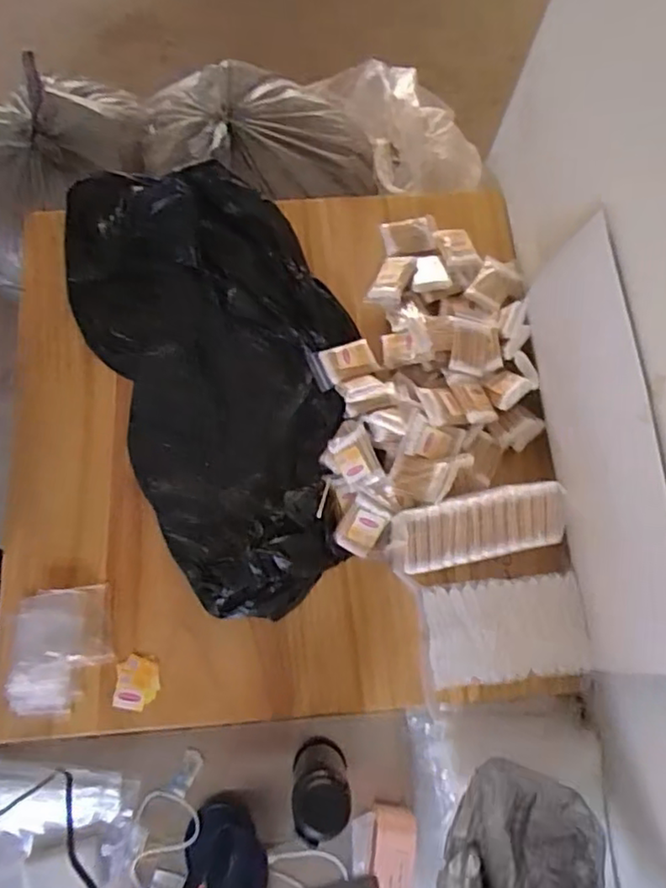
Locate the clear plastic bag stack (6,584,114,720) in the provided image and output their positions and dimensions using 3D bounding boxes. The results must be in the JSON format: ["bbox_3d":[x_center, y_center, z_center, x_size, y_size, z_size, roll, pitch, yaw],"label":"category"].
[{"bbox_3d":[-0.349,0.264,0.821,0.117,0.015,0.153,-3,67,-10],"label":"clear plastic bag stack"}]

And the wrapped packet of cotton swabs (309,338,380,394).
[{"bbox_3d":[0.017,-0.117,0.937,0.088,0.015,0.062,-14,73,-7],"label":"wrapped packet of cotton swabs"}]

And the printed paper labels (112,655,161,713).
[{"bbox_3d":[-0.250,0.306,0.820,0.053,0.007,0.064,1,72,-2],"label":"printed paper labels"}]

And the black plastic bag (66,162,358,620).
[{"bbox_3d":[-0.155,-0.131,0.931,0.358,0.071,0.722,-22,74,-9],"label":"black plastic bag"}]

